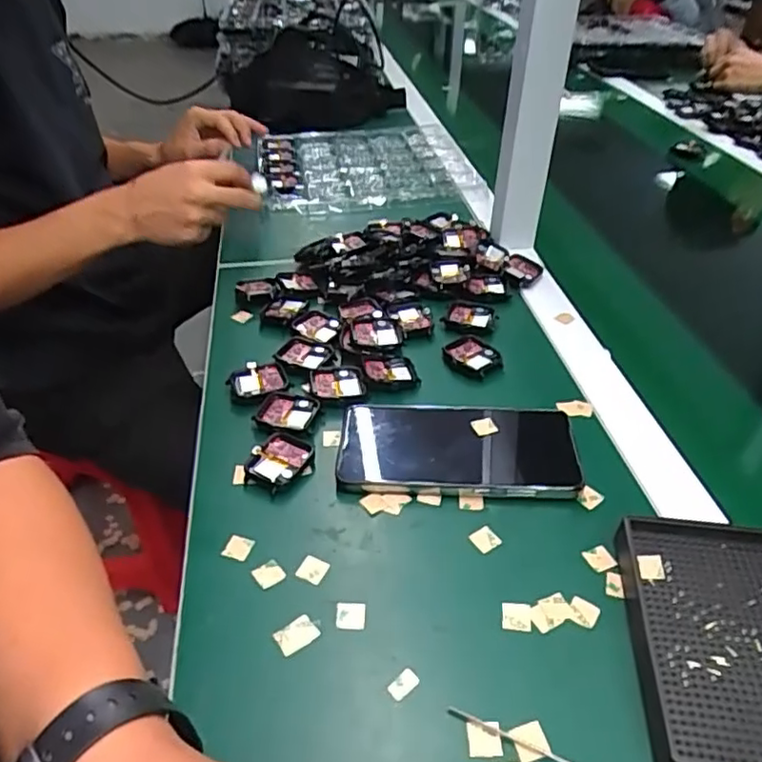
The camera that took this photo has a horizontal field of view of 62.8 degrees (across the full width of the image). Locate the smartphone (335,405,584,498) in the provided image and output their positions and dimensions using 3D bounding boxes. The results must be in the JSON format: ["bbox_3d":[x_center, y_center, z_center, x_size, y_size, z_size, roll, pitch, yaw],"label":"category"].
[{"bbox_3d":[0.053,0.044,0.435,0.160,0.014,0.079,1,40,4],"label":"smartphone"}]

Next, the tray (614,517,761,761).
[{"bbox_3d":[0.180,0.136,0.324,0.094,0.024,0.137,7,39,8],"label":"tray"}]

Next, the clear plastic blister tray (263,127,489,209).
[{"bbox_3d":[-0.025,-0.298,0.855,0.271,0.024,0.243,-6,40,-9],"label":"clear plastic blister tray"}]

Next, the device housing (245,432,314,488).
[{"bbox_3d":[-0.071,0.056,0.432,0.035,0.014,0.041,23,44,25],"label":"device housing"}]

